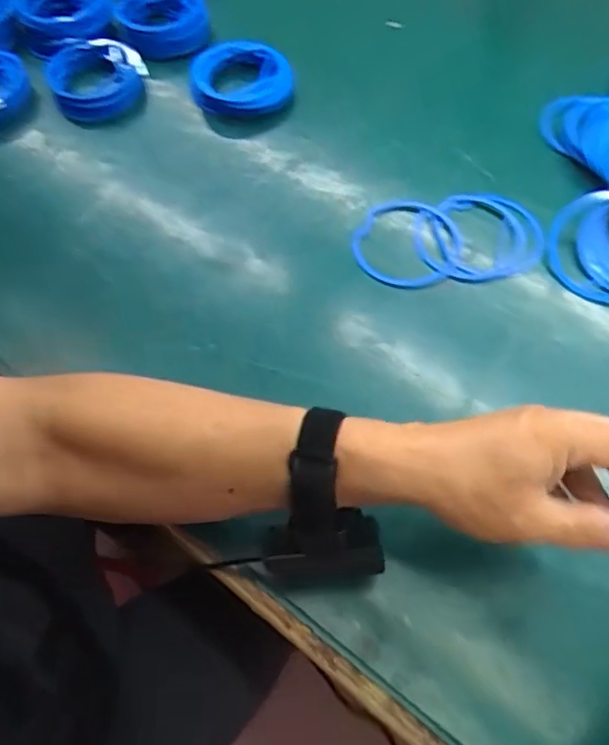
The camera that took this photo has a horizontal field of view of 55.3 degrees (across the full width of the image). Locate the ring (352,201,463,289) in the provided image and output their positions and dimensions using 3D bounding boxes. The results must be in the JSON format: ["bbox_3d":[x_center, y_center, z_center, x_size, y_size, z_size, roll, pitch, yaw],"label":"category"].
[{"bbox_3d":[0.093,-0.118,0.517,0.093,0.010,0.094,-1,62,1],"label":"ring"}]

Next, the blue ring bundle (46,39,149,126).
[{"bbox_3d":[-0.223,-0.315,0.622,0.099,0.033,0.114,-13,63,-5],"label":"blue ring bundle"}]

